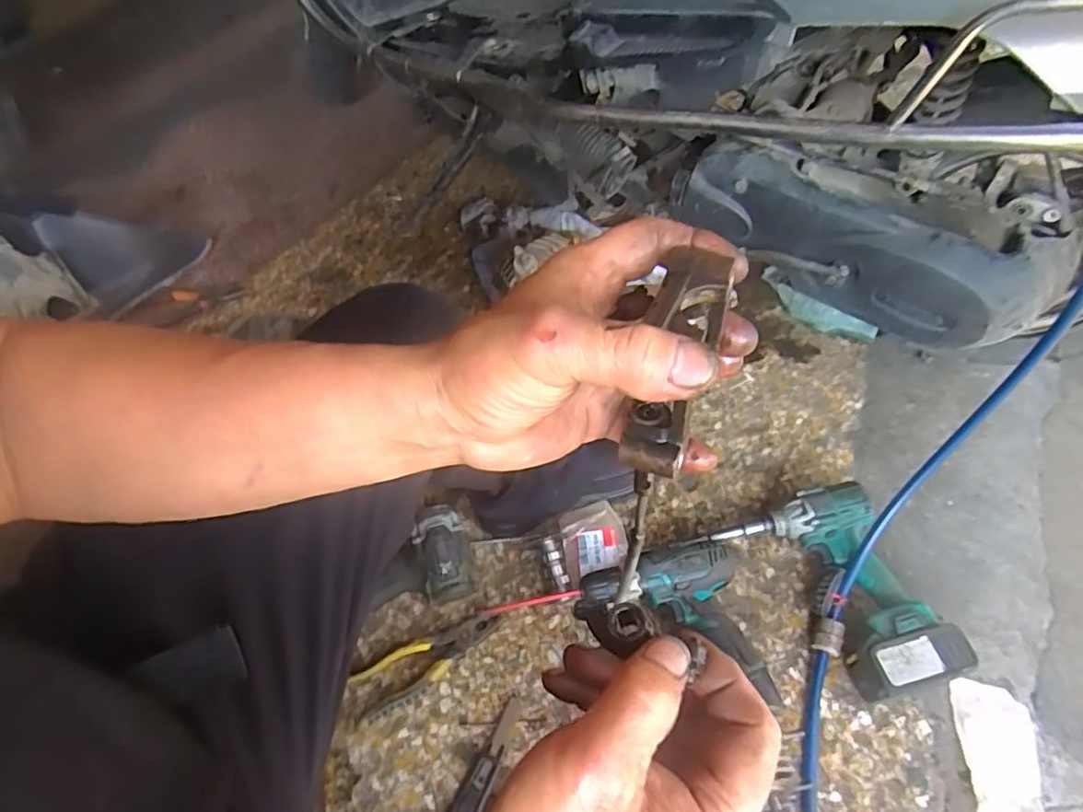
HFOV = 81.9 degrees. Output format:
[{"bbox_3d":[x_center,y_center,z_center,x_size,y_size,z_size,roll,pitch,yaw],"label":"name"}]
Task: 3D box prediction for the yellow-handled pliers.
[{"bbox_3d":[-0.133,0.294,0.725,0.181,0.016,0.056,-27,59,-14],"label":"yellow-handled pliers"}]

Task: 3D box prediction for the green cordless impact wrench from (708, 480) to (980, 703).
[{"bbox_3d":[0.338,0.214,0.723,0.180,0.074,0.237,-16,57,-7],"label":"green cordless impact wrench"}]

